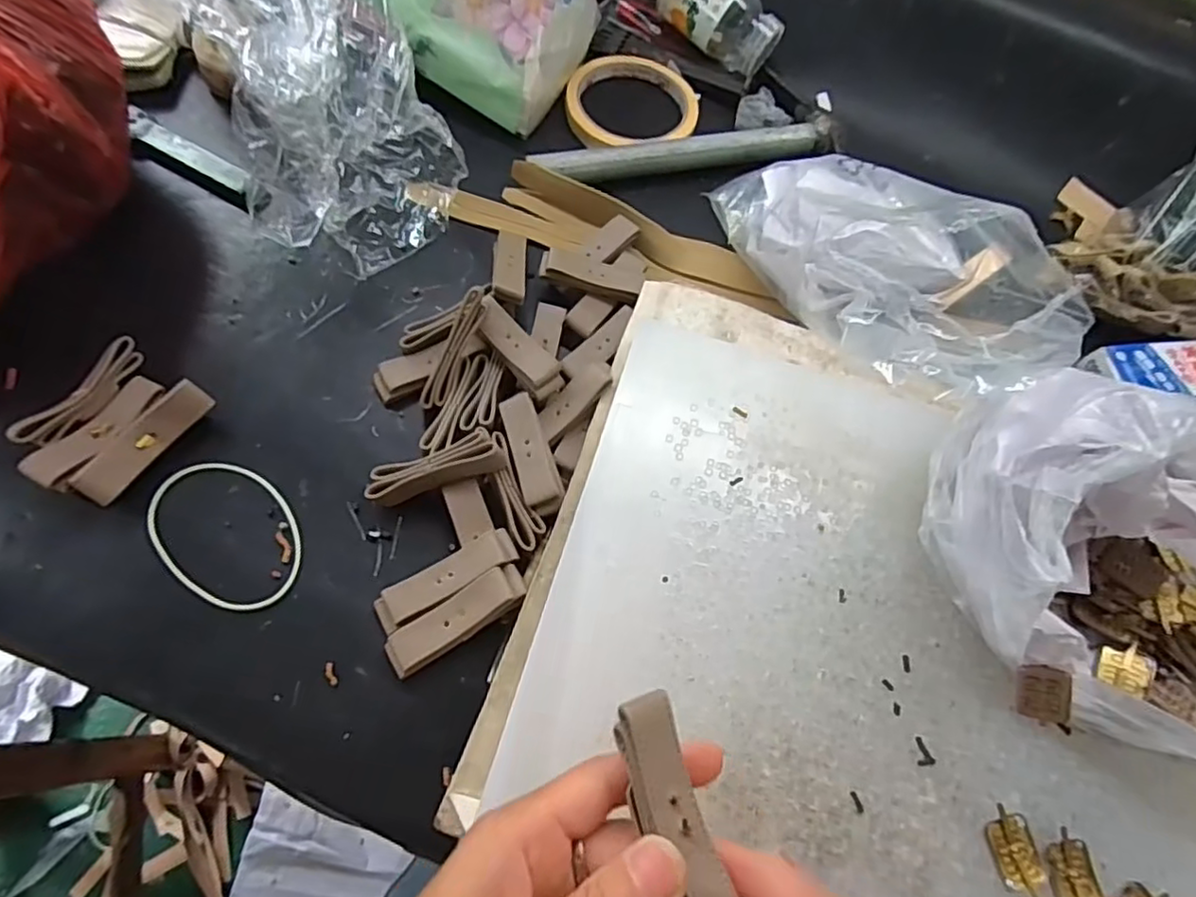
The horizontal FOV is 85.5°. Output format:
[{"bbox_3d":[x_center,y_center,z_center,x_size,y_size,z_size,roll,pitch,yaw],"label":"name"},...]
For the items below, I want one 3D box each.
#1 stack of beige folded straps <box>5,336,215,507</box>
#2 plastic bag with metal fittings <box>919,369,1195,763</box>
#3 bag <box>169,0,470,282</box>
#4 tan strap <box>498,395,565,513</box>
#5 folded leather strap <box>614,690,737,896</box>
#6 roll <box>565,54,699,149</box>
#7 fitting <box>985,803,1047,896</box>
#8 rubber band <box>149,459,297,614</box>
[{"bbox_3d":[-0.234,-0.010,0.313,0.052,0.027,0.071,32,67,7],"label":"stack of beige folded straps"},{"bbox_3d":[0.224,0.050,0.257,0.151,0.100,0.140,7,65,-5],"label":"plastic bag with metal fittings"},{"bbox_3d":[-0.216,-0.276,0.352,0.133,0.099,0.370,-41,89,-21],"label":"bag"},{"bbox_3d":[-0.033,0.001,0.324,0.020,0.007,0.061,-14,69,-13],"label":"tan strap"},{"bbox_3d":[0.023,0.110,0.196,0.021,0.009,0.066,-16,69,-12],"label":"folded leather strap"},{"bbox_3d":[0.022,-0.242,0.454,0.087,0.017,0.094,3,66,-6],"label":"roll"},{"bbox_3d":[0.162,0.157,0.251,0.019,0.004,0.031,-8,68,-10],"label":"fitting"},{"bbox_3d":[-0.176,0.041,0.308,0.055,0.004,0.083,-37,75,-24],"label":"rubber band"}]

